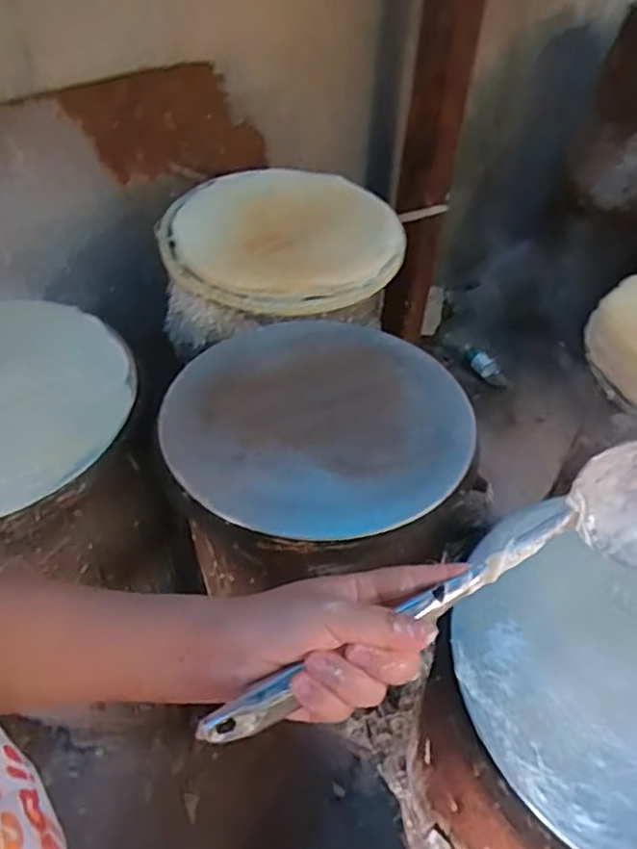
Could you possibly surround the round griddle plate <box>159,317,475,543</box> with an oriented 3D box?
[{"bbox_3d":[-0.011,-0.023,0.759,0.343,0.032,0.378,-12,48,-15],"label":"round griddle plate"}]

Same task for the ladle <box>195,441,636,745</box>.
[{"bbox_3d":[0.090,0.097,0.364,0.336,0.082,0.066,-20,49,-12],"label":"ladle"}]

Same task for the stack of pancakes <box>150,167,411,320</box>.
[{"bbox_3d":[-0.079,-0.339,1.088,0.378,0.081,0.443,-14,49,-17],"label":"stack of pancakes"}]

